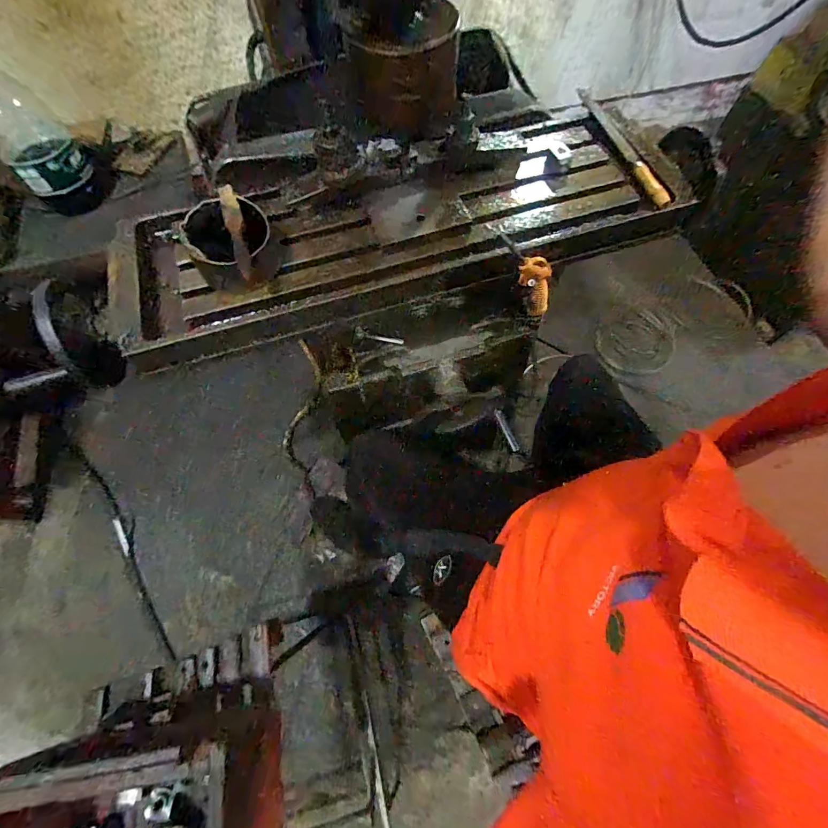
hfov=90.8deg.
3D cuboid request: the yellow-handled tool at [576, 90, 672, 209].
[{"bbox_3d":[0.319,-0.421,0.635,0.028,0.017,0.283,-12,67,-5],"label":"yellow-handled tool"}]

